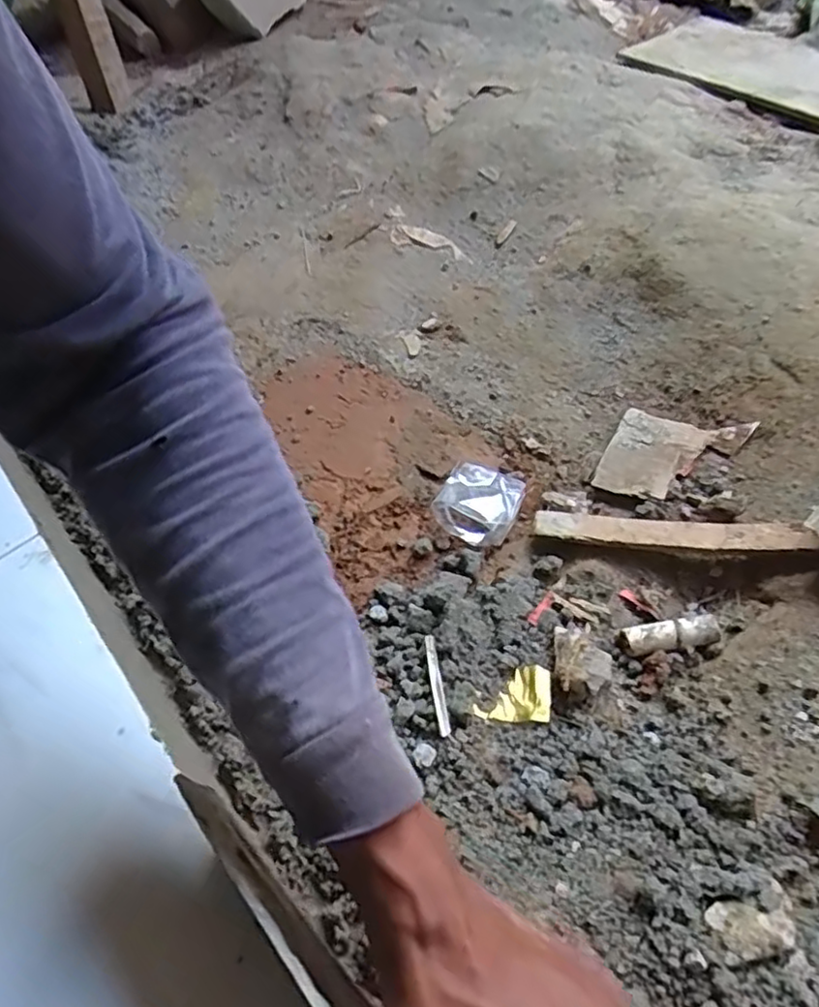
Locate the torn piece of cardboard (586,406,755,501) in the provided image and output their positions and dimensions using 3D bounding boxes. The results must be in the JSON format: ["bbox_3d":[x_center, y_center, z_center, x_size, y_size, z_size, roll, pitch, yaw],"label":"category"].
[{"bbox_3d":[0.216,-0.039,0.544,0.104,0.007,0.089,14,59,24],"label":"torn piece of cardboard"}]

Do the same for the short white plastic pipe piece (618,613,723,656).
[{"bbox_3d":[0.180,0.092,0.456,0.064,0.016,0.022,-9,52,-3],"label":"short white plastic pipe piece"}]

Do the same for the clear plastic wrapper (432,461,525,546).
[{"bbox_3d":[0.057,-0.004,0.546,0.064,0.015,0.072,18,60,18],"label":"clear plastic wrapper"}]

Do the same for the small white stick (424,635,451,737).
[{"bbox_3d":[0.019,0.125,0.457,0.007,0.011,0.068,-11,55,0],"label":"small white stick"}]

